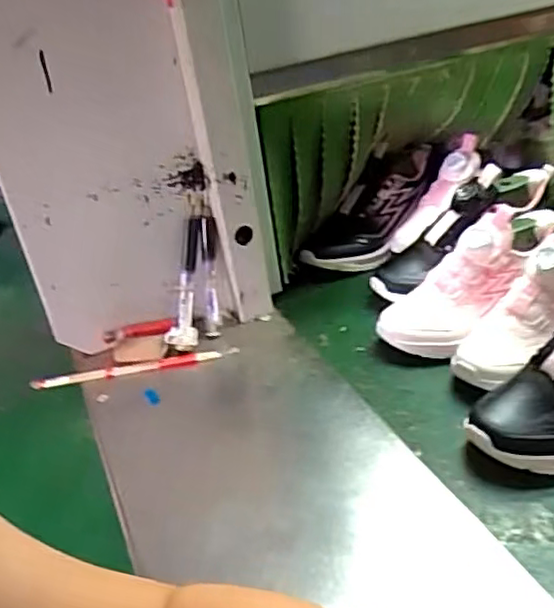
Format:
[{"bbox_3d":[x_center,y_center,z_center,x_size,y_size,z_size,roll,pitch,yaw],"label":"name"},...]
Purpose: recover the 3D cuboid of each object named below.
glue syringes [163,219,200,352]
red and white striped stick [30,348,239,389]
[{"bbox_3d":[-0.098,-0.020,0.712,0.029,0.143,0.021,5,-1,19],"label":"glue syringes"},{"bbox_3d":[-0.153,0.067,0.694,0.218,0.009,0.016,-9,29,1],"label":"red and white striped stick"}]

